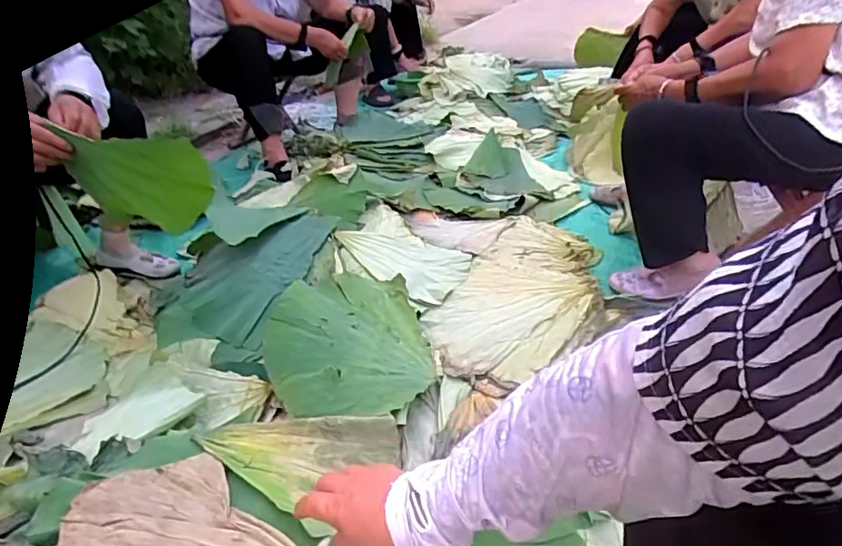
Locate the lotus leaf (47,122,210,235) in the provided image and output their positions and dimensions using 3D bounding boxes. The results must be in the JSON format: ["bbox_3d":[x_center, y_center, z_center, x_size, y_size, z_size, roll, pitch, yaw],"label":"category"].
[{"bbox_3d":[-0.530,-0.164,1.050,0.249,0.268,0.014,5,56,-7],"label":"lotus leaf"}]

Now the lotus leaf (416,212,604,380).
[{"bbox_3d":[0.249,0.013,1.231,0.316,0.040,0.691,14,33,24],"label":"lotus leaf"}]

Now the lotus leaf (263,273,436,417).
[{"bbox_3d":[-0.131,0.099,0.988,0.281,0.123,0.396,-5,30,-7],"label":"lotus leaf"}]

